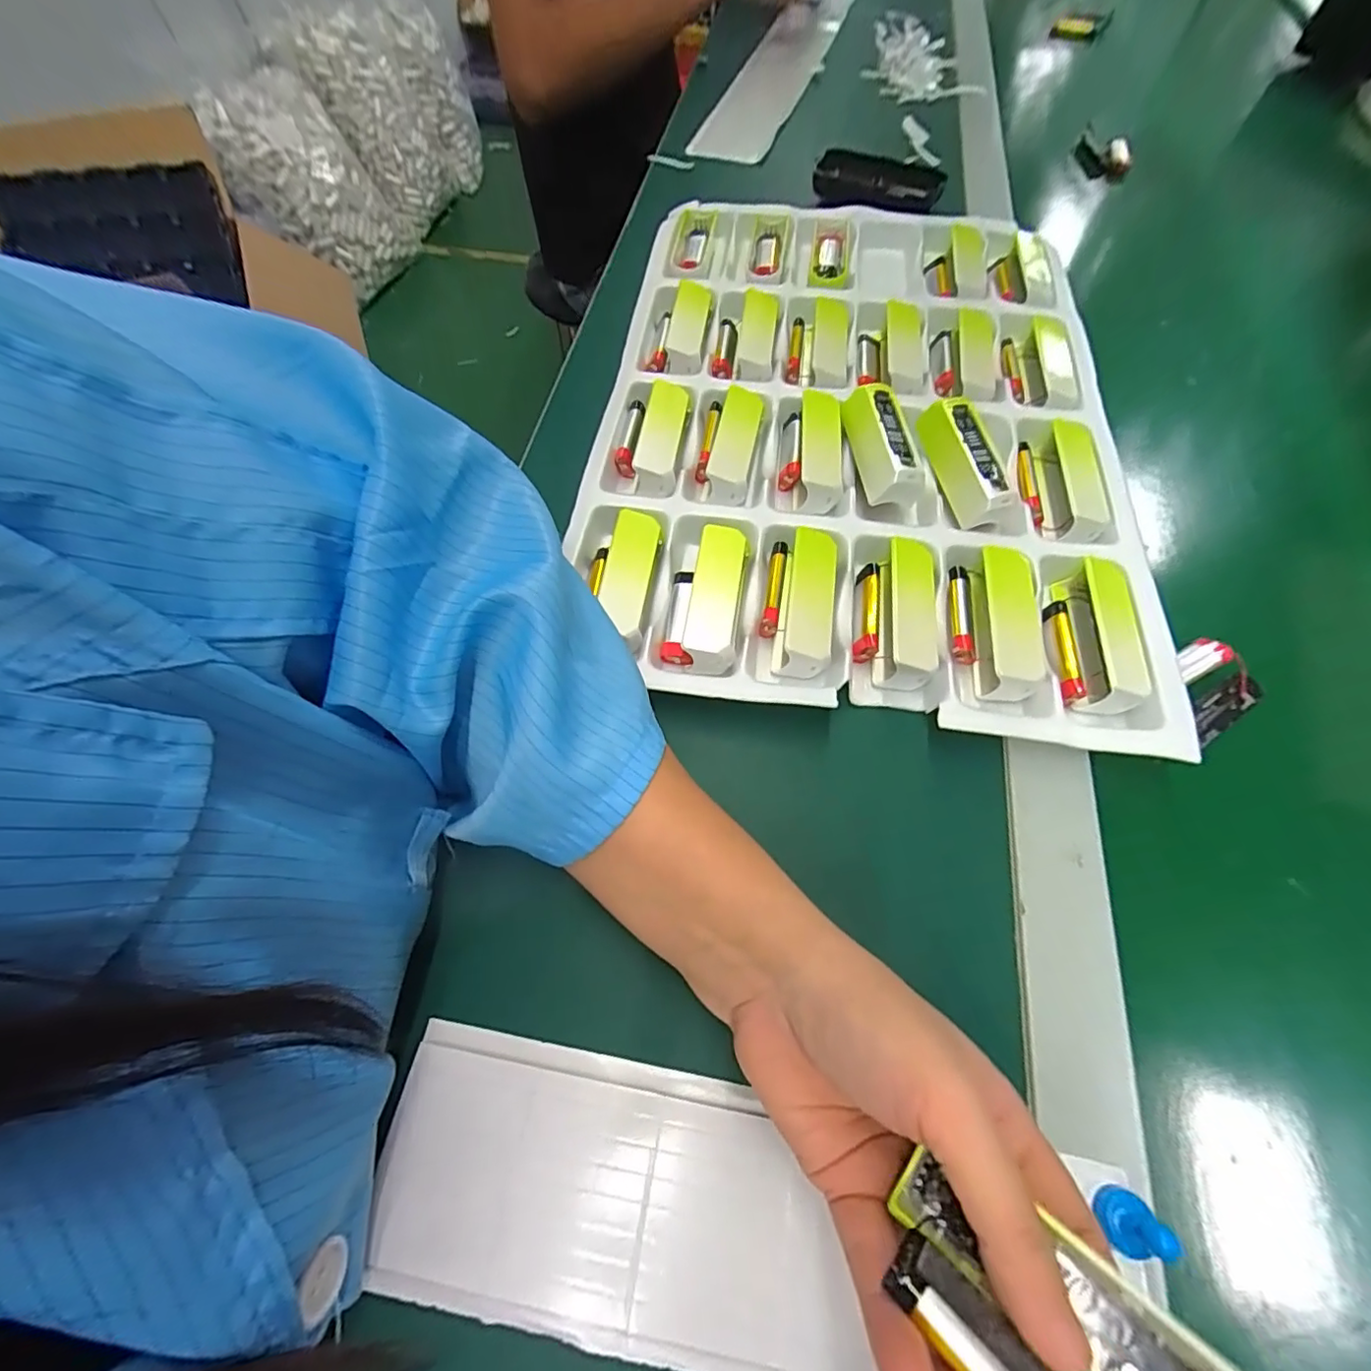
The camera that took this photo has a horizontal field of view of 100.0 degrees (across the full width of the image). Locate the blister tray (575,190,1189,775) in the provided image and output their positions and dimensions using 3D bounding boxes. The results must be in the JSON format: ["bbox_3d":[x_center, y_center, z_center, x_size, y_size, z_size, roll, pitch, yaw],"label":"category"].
[{"bbox_3d":[0.110,-0.181,0.369,0.313,0.027,0.443,8,63,5],"label":"blister tray"}]

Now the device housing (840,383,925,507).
[{"bbox_3d":[0.115,-0.144,0.341,0.029,0.021,0.076,-8,63,-4],"label":"device housing"}]

